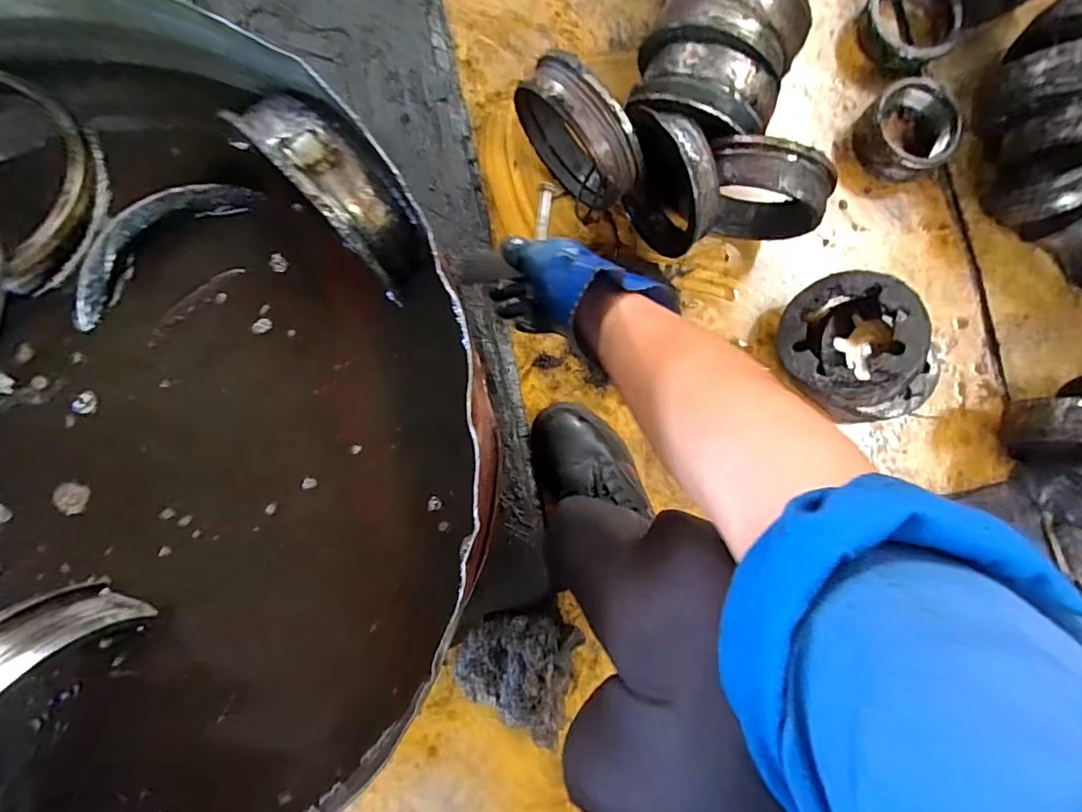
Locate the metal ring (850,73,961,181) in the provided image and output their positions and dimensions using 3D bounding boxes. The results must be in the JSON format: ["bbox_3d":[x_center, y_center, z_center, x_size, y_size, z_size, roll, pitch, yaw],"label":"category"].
[{"bbox_3d":[0.525,-0.392,0.776,0.119,0.050,0.120,0,85,-3],"label":"metal ring"}]

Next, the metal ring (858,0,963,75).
[{"bbox_3d":[0.525,-0.559,0.778,0.121,0.065,0.144,-34,89,-5],"label":"metal ring"}]

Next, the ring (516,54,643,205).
[{"bbox_3d":[0.042,-0.327,0.683,0.053,0.199,0.180,-44,90,-5],"label":"ring"}]

